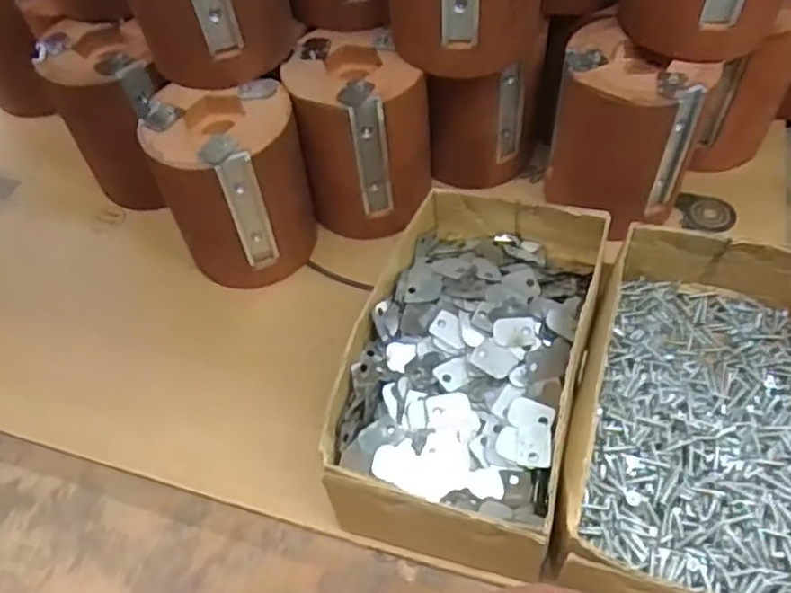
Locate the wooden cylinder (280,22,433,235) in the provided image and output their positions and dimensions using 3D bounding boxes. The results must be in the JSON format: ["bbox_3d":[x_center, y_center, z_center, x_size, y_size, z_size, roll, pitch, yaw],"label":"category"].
[{"bbox_3d":[-0.017,-0.095,0.410,0.073,0.095,0.068,-2,54,4],"label":"wooden cylinder"}]

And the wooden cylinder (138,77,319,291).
[{"bbox_3d":[-0.088,-0.058,0.397,0.078,0.107,0.067,-18,54,-8],"label":"wooden cylinder"}]

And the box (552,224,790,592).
[{"bbox_3d":[0.144,0.062,0.323,0.119,0.067,0.192,13,56,14],"label":"box"}]

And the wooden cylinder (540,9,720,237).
[{"bbox_3d":[0.126,-0.090,0.395,0.078,0.094,0.062,30,61,24],"label":"wooden cylinder"}]

